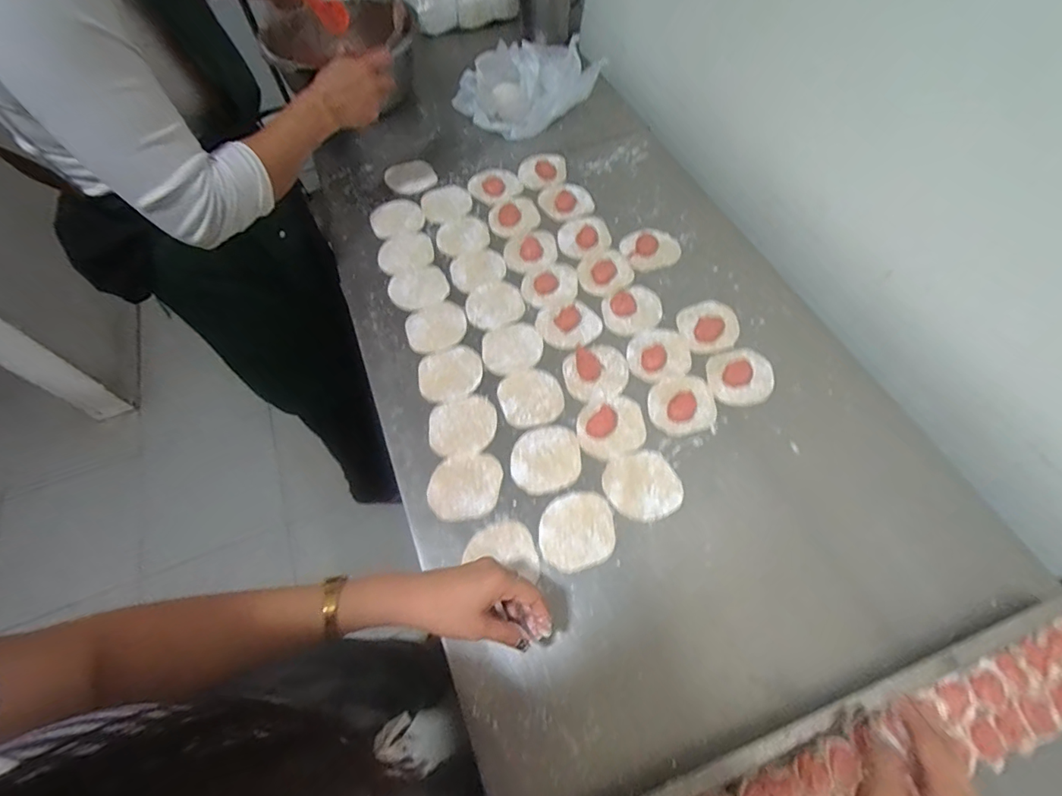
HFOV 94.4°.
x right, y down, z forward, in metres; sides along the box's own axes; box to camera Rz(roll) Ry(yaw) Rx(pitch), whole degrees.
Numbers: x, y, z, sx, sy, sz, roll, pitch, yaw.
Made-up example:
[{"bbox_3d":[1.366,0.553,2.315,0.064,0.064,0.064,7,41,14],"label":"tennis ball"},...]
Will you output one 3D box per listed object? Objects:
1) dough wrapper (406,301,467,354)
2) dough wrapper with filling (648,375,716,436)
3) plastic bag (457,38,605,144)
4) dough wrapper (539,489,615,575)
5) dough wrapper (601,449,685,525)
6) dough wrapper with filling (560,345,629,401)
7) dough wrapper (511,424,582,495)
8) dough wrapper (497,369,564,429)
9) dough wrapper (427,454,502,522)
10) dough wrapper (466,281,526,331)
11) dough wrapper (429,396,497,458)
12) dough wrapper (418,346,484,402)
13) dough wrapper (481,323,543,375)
[{"bbox_3d":[-0.136,-0.104,0.709,0.085,0.006,0.084,-1,62,1],"label":"dough wrapper"},{"bbox_3d":[0.192,0.005,0.625,0.084,0.011,0.082,-7,60,-1],"label":"dough wrapper with filling"},{"bbox_3d":[0.000,-0.604,0.923,0.272,0.112,0.143,-33,64,-16],"label":"plastic bag"},{"bbox_3d":[0.052,0.149,0.553,0.079,0.004,0.090,5,60,5],"label":"dough wrapper"},{"bbox_3d":[0.130,0.102,0.575,0.084,0.004,0.081,-1,62,1],"label":"dough wrapper"},{"bbox_3d":[0.086,-0.037,0.659,0.087,0.008,0.083,-9,60,-3],"label":"dough wrapper with filling"},{"bbox_3d":[0.019,0.072,0.598,0.080,0.004,0.089,4,60,5],"label":"dough wrapper"},{"bbox_3d":[0.000,-0.001,0.646,0.079,0.007,0.084,-1,60,2],"label":"dough wrapper"},{"bbox_3d":[-0.079,0.105,0.586,0.084,0.004,0.077,-6,60,-1],"label":"dough wrapper"},{"bbox_3d":[-0.054,-0.139,0.729,0.083,0.008,0.083,-1,60,2],"label":"dough wrapper"},{"bbox_3d":[-0.086,0.035,0.628,0.082,0.005,0.080,-6,60,-1],"label":"dough wrapper"},{"bbox_3d":[-0.109,-0.035,0.668,0.085,0.006,0.081,-1,62,1],"label":"dough wrapper"},{"bbox_3d":[-0.026,-0.071,0.687,0.081,0.006,0.085,-1,62,1],"label":"dough wrapper"}]

